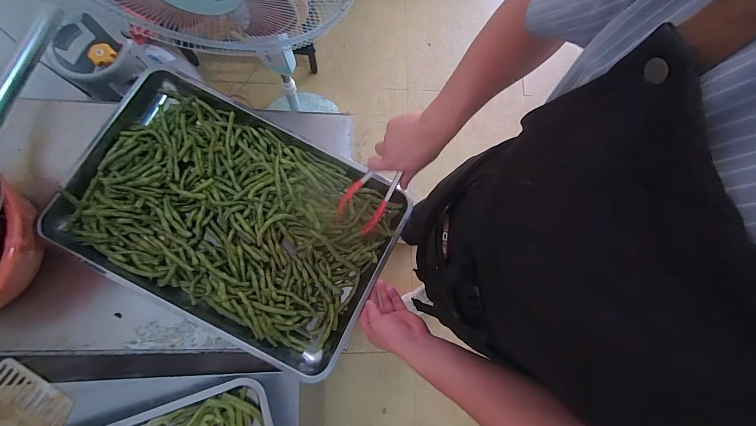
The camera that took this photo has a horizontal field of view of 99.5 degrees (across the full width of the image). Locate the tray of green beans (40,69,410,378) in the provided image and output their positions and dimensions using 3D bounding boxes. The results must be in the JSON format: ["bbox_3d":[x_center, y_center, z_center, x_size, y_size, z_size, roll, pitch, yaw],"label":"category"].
[{"bbox_3d":[-0.257,0.000,0.579,0.557,0.046,0.361,29,76,-2],"label":"tray of green beans"}]

